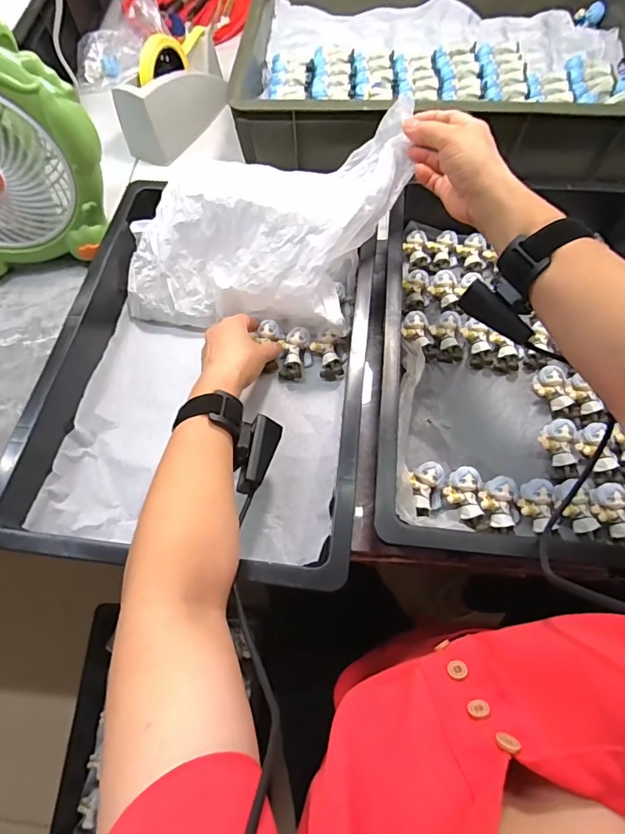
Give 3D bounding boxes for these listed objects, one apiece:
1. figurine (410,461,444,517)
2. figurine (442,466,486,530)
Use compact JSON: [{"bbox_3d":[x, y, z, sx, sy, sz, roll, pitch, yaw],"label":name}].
[{"bbox_3d":[0.114,0.073,0.444,0.032,0.023,0.053,-1,64,2],"label":"figurine"},{"bbox_3d":[0.148,0.081,0.440,0.034,0.025,0.058,0,64,2],"label":"figurine"}]

